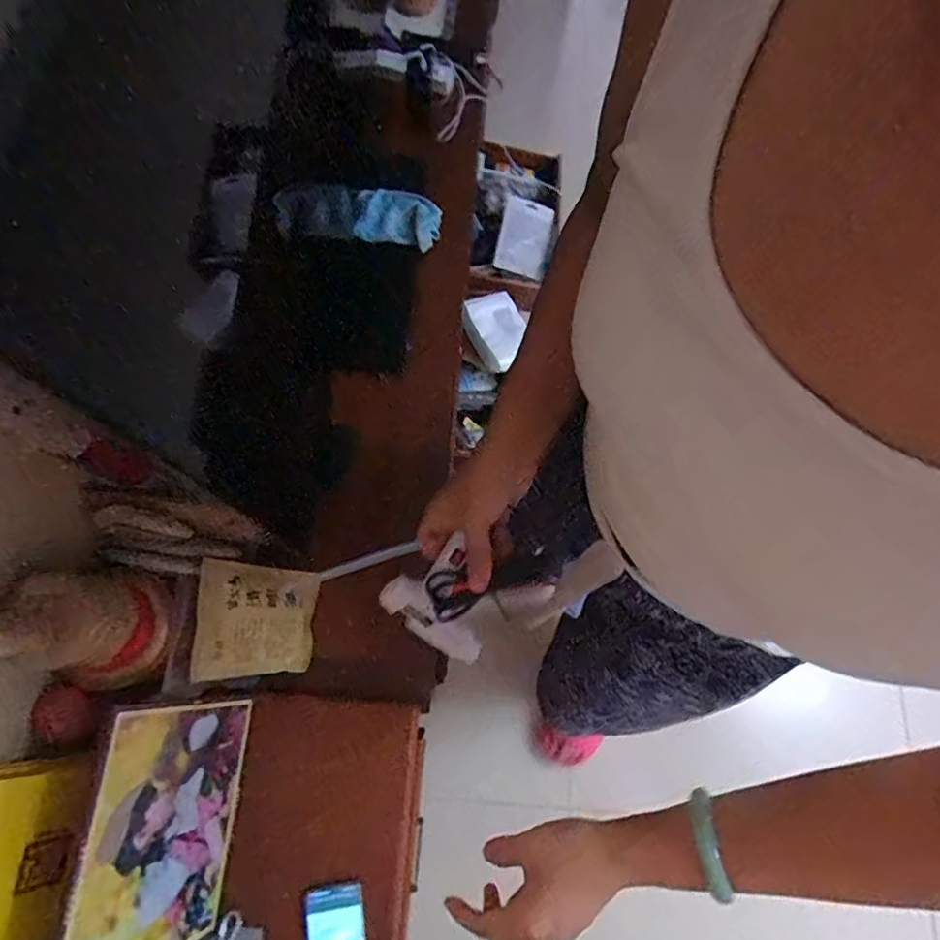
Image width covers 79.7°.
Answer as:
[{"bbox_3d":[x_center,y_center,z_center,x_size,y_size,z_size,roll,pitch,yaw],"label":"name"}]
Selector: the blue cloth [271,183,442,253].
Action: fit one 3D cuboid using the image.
[{"bbox_3d":[-0.214,-0.511,1.124,0.310,0.068,0.149,-8,71,-28],"label":"blue cloth"}]

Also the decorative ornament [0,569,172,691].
[{"bbox_3d":[-0.449,0.182,0.649,0.122,0.212,0.135,-5,73,-3],"label":"decorative ornament"}]

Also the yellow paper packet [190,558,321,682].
[{"bbox_3d":[-0.319,0.227,0.855,0.013,0.211,0.159,-4,75,34],"label":"yellow paper packet"}]

